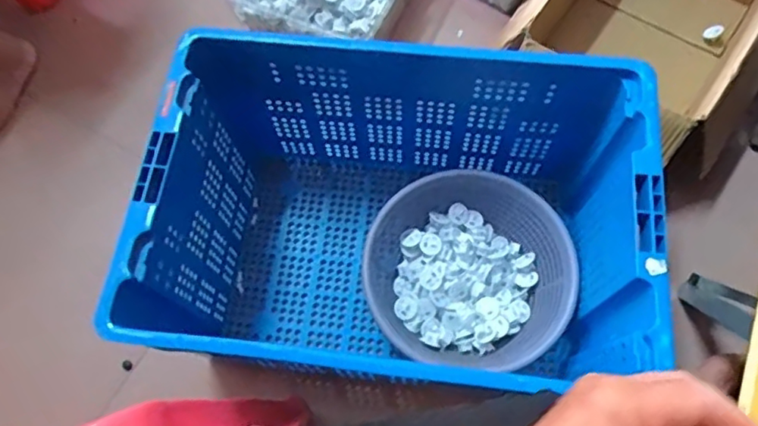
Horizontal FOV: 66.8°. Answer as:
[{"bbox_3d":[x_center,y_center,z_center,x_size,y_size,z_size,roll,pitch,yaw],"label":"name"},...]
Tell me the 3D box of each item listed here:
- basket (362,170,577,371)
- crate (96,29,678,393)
[{"bbox_3d":[0.131,0.092,0.858,0.277,0.118,0.285,-1,68,2],"label":"basket"},{"bbox_3d":[0.023,0.028,0.782,0.575,0.319,0.387,5,68,5],"label":"crate"}]

